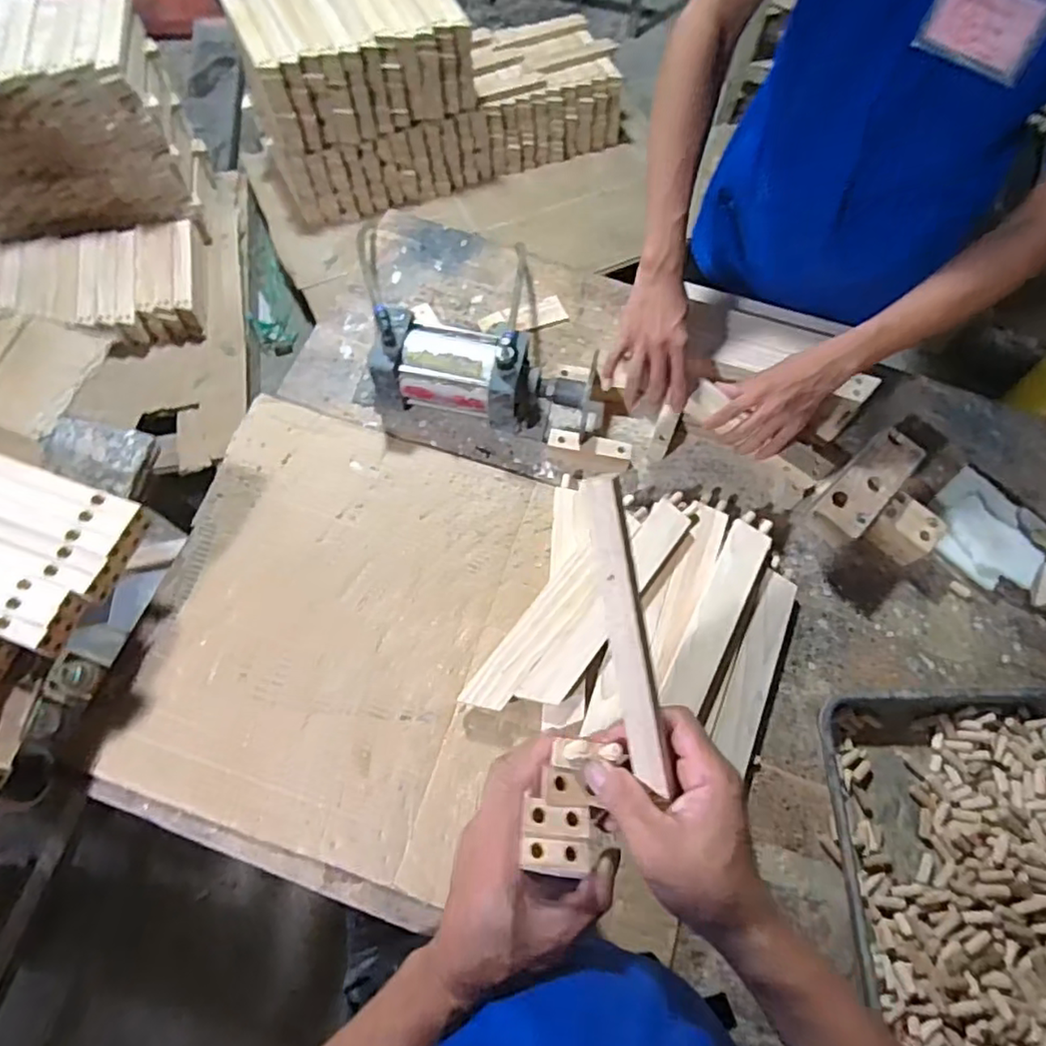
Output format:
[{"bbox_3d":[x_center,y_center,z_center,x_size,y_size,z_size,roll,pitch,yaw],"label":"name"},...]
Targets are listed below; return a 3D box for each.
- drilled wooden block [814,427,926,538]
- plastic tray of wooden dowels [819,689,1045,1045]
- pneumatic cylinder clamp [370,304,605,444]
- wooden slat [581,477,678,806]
[{"bbox_3d":[0.423,-0.051,0.755,0.160,0.020,0.055,-42,76,-16],"label":"drilled wooden block"},{"bbox_3d":[0.460,0.369,0.636,0.282,0.059,0.374,1,68,-2],"label":"plastic tray of wooden dowels"},{"bbox_3d":[-0.042,-0.183,0.806,0.292,0.122,0.097,13,68,3],"label":"pneumatic cylinder clamp"},{"bbox_3d":[0.065,0.071,0.383,0.021,0.013,0.201,-13,100,-7],"label":"wooden slat"}]

